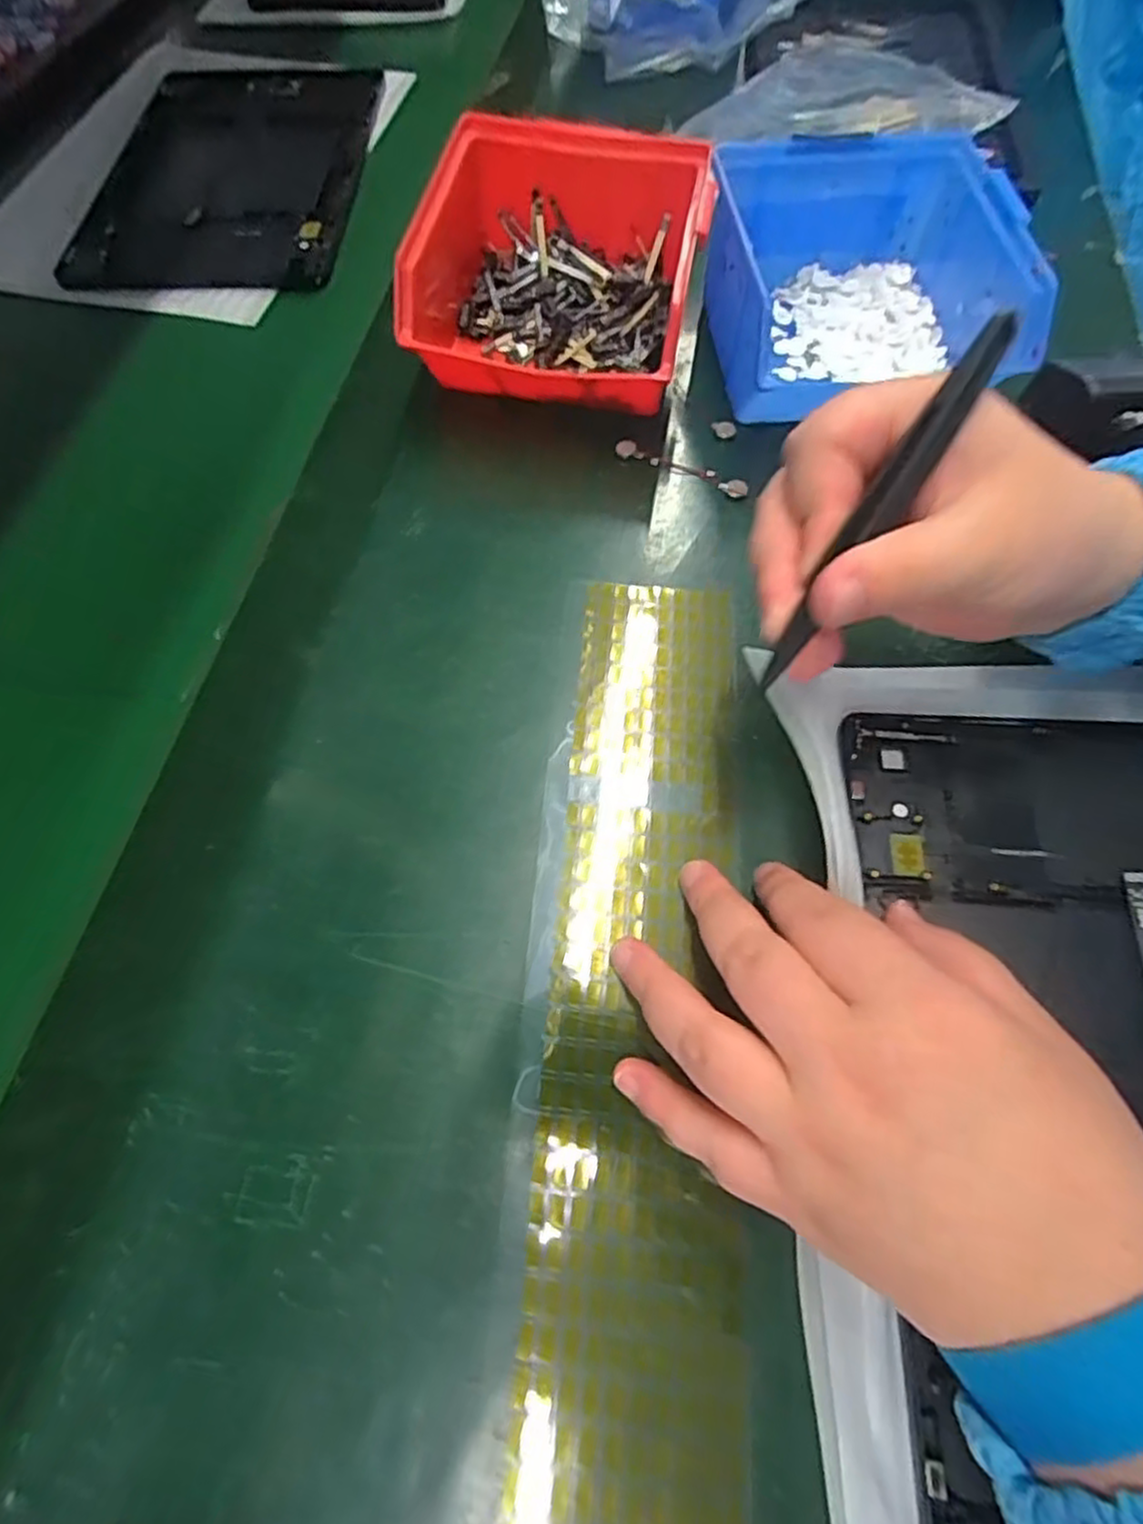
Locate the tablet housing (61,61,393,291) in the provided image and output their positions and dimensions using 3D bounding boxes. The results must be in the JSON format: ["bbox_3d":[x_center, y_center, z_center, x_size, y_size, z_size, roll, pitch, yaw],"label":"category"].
[{"bbox_3d":[-0.211,-0.377,0.454,0.150,0.010,0.245,2,64,2],"label":"tablet housing"}]

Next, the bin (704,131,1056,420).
[{"bbox_3d":[0.129,-0.220,0.335,0.130,0.064,0.123,1,64,2],"label":"bin"}]

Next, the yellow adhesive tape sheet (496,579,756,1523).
[{"bbox_3d":[0.022,0.066,0.232,0.066,0.004,0.301,4,64,1],"label":"yellow adhesive tape sheet"}]

